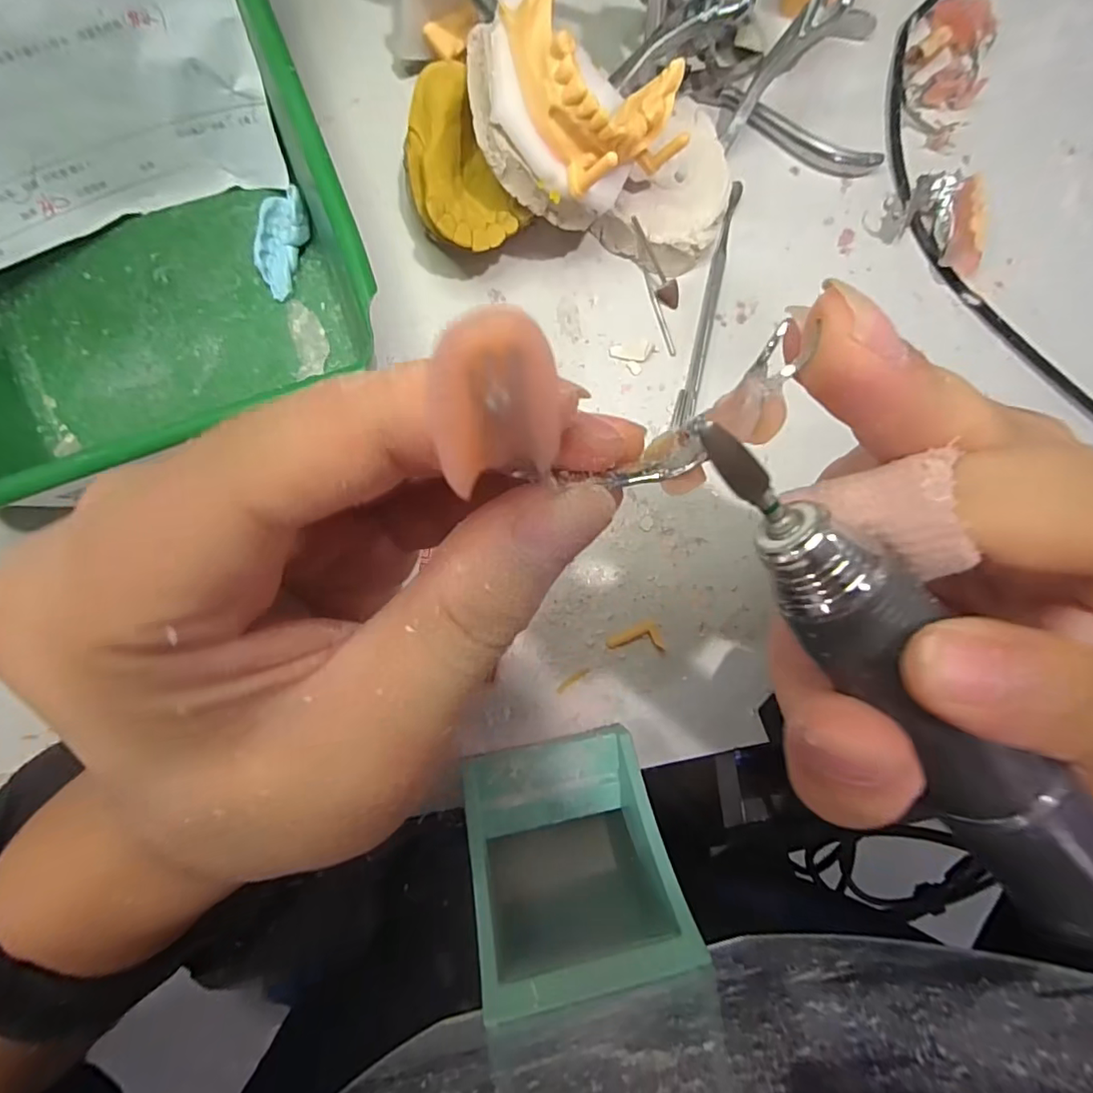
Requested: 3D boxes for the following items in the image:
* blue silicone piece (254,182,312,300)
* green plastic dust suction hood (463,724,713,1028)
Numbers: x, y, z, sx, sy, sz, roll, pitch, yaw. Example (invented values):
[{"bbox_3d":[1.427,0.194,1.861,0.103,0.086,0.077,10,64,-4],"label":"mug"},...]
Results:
[{"bbox_3d":[-0.112,-0.129,0.233,0.018,0.012,0.044,10,87,-8],"label":"blue silicone piece"},{"bbox_3d":[0.008,0.116,0.213,0.080,0.072,0.064,-7,89,-7],"label":"green plastic dust suction hood"}]

